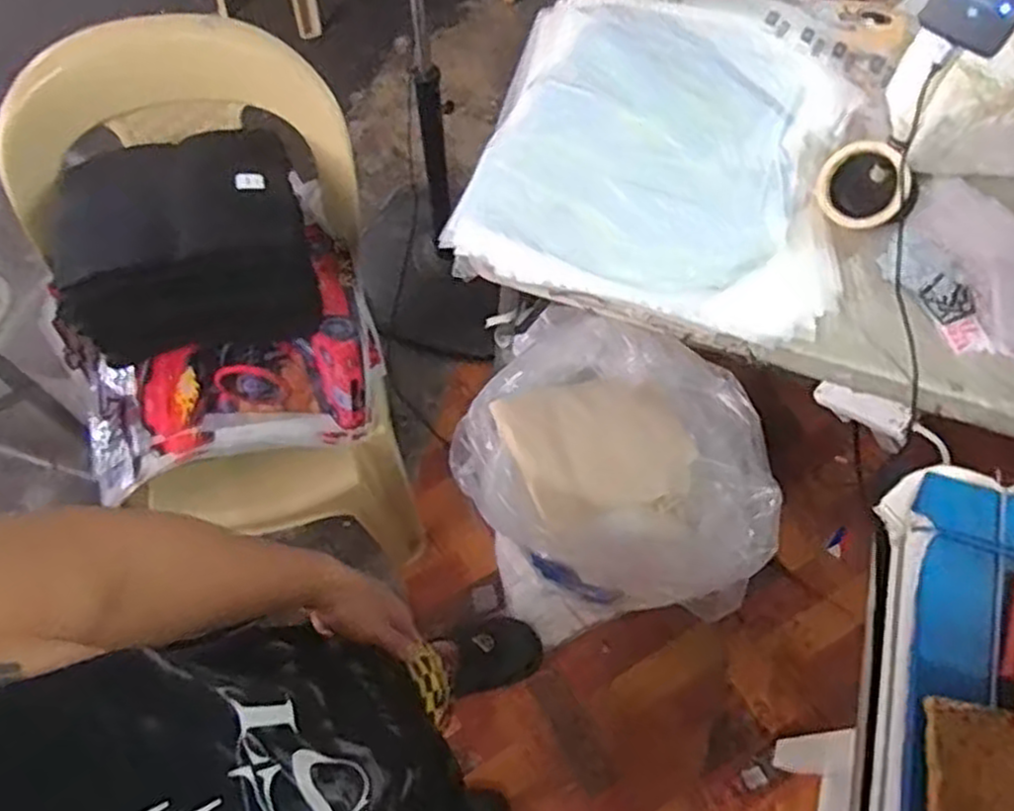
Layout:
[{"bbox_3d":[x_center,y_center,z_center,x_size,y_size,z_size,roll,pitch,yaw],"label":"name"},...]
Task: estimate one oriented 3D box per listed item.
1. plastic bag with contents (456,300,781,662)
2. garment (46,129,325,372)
[{"bbox_3d":[0.153,0.111,1.256,0.440,0.496,0.436,1,63,-2],"label":"plastic bag with contents"},{"bbox_3d":[-0.413,-0.221,0.970,0.287,0.174,0.263,-14,65,-9],"label":"garment"}]

